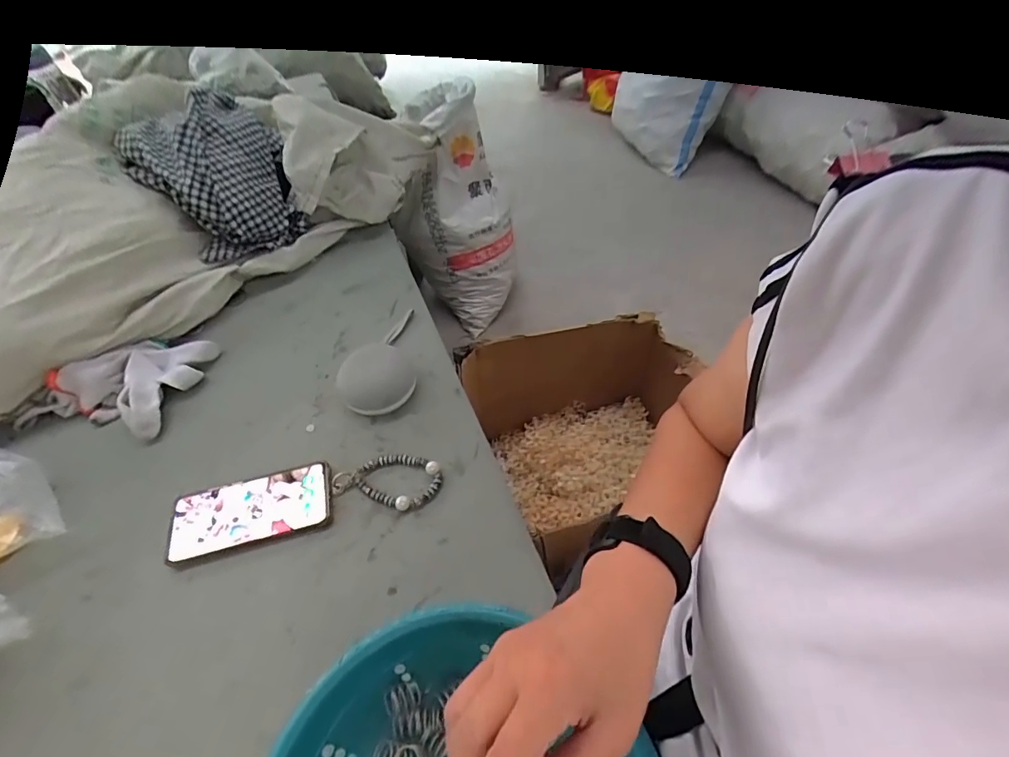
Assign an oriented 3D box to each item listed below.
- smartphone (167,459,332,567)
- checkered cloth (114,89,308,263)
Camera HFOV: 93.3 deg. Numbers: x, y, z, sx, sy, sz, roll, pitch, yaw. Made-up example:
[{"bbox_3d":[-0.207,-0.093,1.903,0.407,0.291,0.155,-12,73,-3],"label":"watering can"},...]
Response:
[{"bbox_3d":[-0.278,0.145,0.525,0.169,0.013,0.079,-14,51,-9],"label":"smartphone"},{"bbox_3d":[-0.467,-0.334,0.770,0.217,0.150,0.308,-26,54,-16],"label":"checkered cloth"}]

